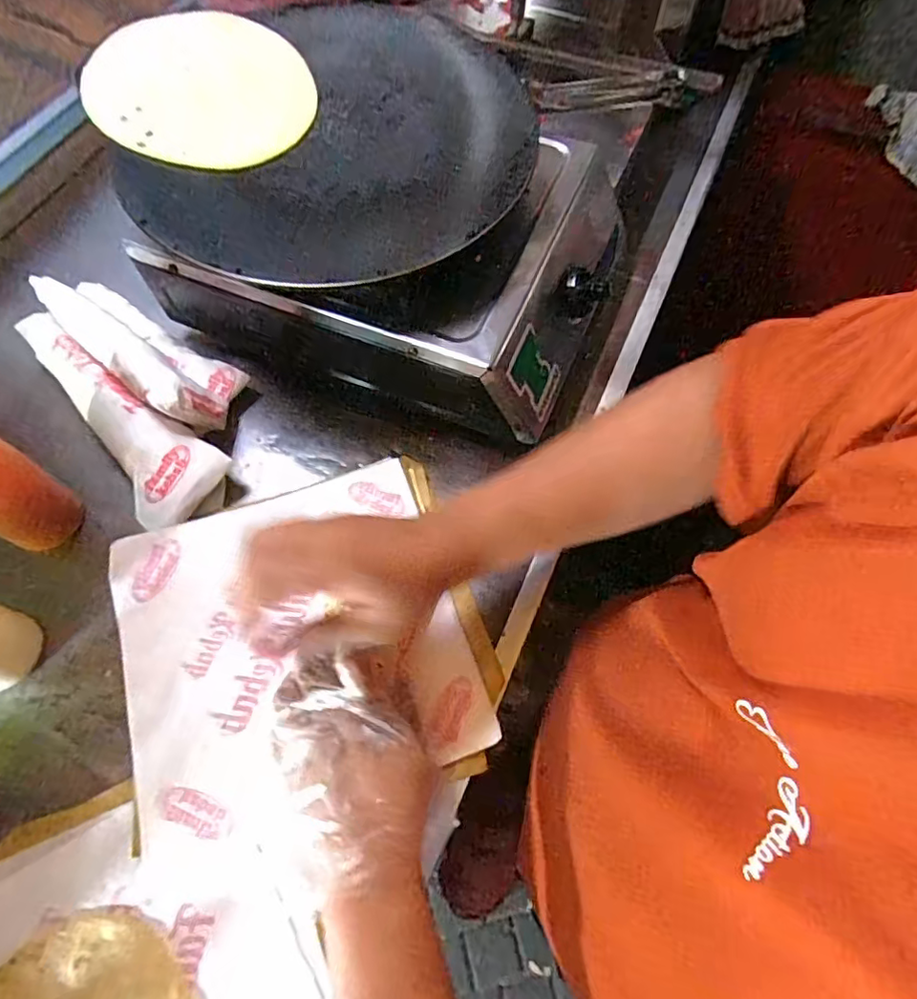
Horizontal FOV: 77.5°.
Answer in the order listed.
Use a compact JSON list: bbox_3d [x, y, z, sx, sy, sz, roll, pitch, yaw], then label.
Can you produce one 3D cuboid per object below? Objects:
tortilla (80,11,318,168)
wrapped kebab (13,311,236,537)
[{"bbox_3d":[-0.207,-0.326,0.456,0.172,0.012,0.136,4,79,-5],"label":"tortilla"},{"bbox_3d":[-0.311,-0.074,0.509,0.248,0.052,0.083,39,67,15],"label":"wrapped kebab"}]

